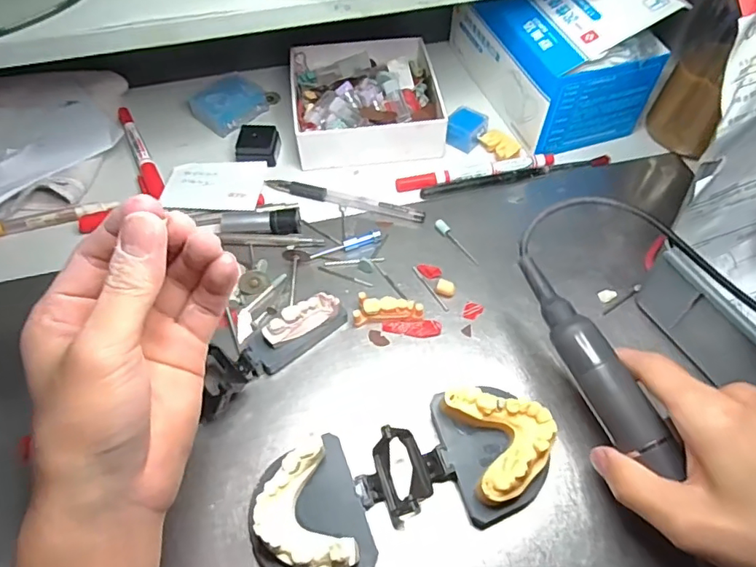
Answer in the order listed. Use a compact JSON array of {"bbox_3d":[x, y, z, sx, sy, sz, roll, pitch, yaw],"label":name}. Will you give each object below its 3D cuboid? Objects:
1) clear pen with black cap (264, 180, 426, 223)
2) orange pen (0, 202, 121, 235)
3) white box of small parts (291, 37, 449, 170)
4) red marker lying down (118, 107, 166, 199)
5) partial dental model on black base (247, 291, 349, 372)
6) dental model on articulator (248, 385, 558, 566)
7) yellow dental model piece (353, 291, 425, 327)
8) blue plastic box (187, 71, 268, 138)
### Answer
[{"bbox_3d":[-0.026,-0.069,0.419,0.132,0.008,0.015,15,57,10],"label":"clear pen with black cap"},{"bbox_3d":[-0.281,-0.047,0.403,0.138,0.008,0.013,-14,57,-10],"label":"orange pen"},{"bbox_3d":[-0.011,-0.169,0.462,0.127,0.033,0.143,-8,56,-5],"label":"white box of small parts"},{"bbox_3d":[-0.206,-0.114,0.444,0.018,0.011,0.132,-24,59,-15],"label":"red marker lying down"},{"bbox_3d":[-0.053,0.028,0.334,0.063,0.029,0.023,-37,63,-22],"label":"partial dental model on black base"},{"bbox_3d":[0.017,0.104,0.277,0.161,0.035,0.068,-14,57,-10],"label":"dental model on articulator"},{"bbox_3d":[0.008,0.018,0.349,0.046,0.015,0.018,3,56,1],"label":"yellow dental model piece"},{"bbox_3d":[-0.139,-0.166,0.476,0.048,0.023,0.063,33,62,20],"label":"blue plastic box"}]

